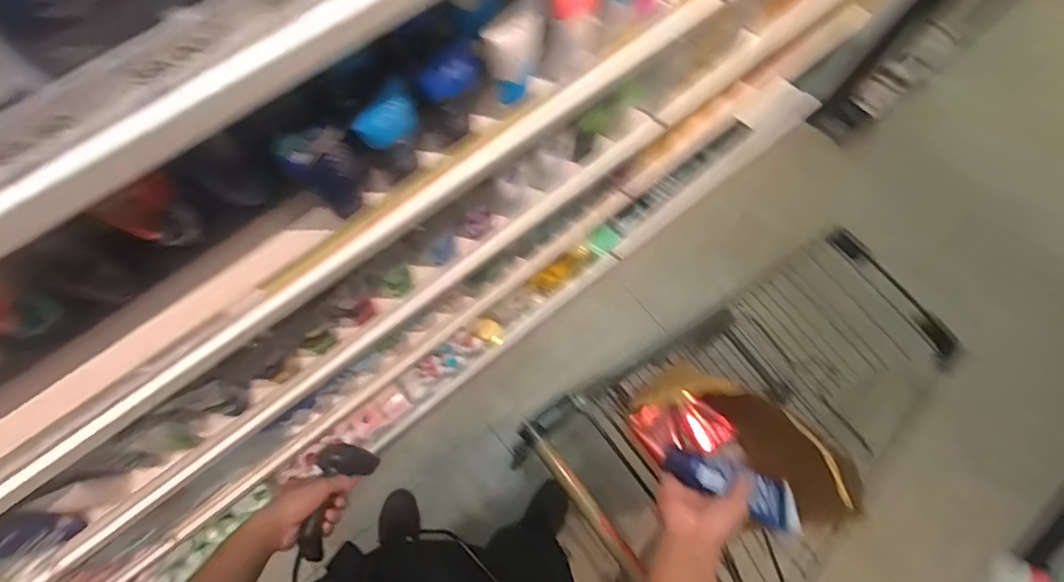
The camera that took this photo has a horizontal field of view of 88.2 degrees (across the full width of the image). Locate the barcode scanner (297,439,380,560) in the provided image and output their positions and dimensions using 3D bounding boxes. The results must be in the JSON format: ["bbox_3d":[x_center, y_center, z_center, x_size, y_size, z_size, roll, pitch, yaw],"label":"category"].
[{"bbox_3d":[-0.306,0.312,0.829,0.074,0.064,0.165,20,59,5],"label":"barcode scanner"}]

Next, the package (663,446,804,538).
[{"bbox_3d":[0.263,0.251,0.715,0.183,0.050,0.058,25,74,-1],"label":"package"}]

